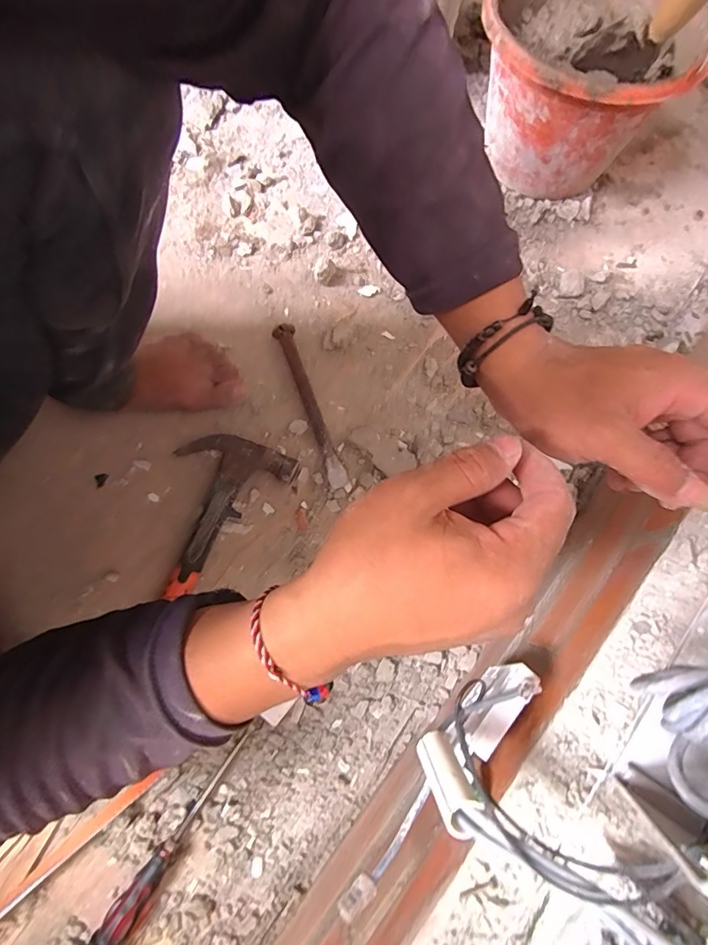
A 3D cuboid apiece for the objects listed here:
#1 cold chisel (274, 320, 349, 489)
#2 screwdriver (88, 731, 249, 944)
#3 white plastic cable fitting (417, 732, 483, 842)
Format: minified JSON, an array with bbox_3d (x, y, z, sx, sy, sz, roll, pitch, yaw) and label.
[{"bbox_3d":[-0.050,-0.078,0.539,0.022,0.024,0.200,-19,77,-6],"label":"cold chisel"},{"bbox_3d":[-0.169,0.346,0.432,0.027,0.027,0.207,34,77,7],"label":"screwdriver"},{"bbox_3d":[0.050,0.165,0.250,0.019,0.051,0.014,-17,110,-6],"label":"white plastic cable fitting"}]

